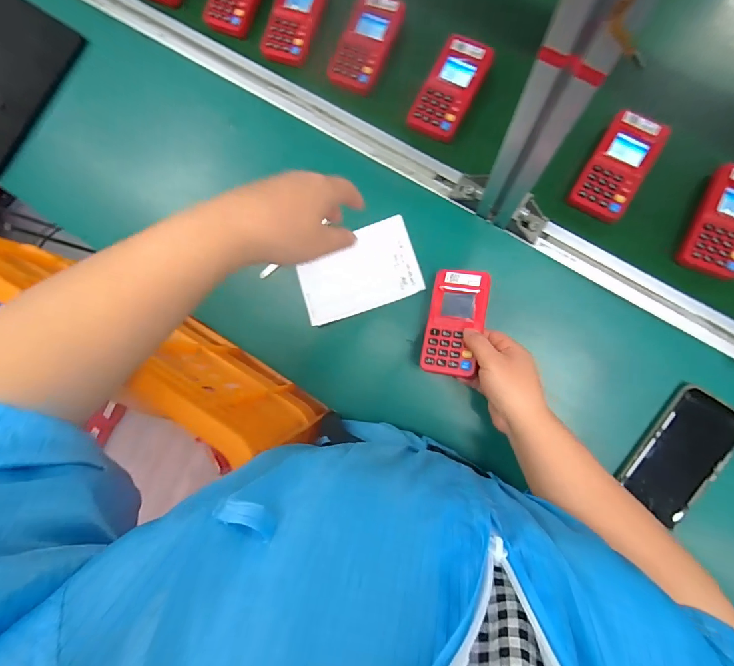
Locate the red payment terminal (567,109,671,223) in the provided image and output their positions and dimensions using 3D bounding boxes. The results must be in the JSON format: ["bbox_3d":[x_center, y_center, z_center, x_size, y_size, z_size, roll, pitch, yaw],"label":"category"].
[{"bbox_3d":[0.293,-0.195,0.455,0.062,0.023,0.123,29,97,5],"label":"red payment terminal"}]

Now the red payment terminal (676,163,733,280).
[{"bbox_3d":[0.406,-0.126,0.435,0.063,0.027,0.119,20,96,5],"label":"red payment terminal"}]

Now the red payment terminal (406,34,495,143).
[{"bbox_3d":[0.105,-0.305,0.483,0.063,0.022,0.121,28,97,5],"label":"red payment terminal"}]

